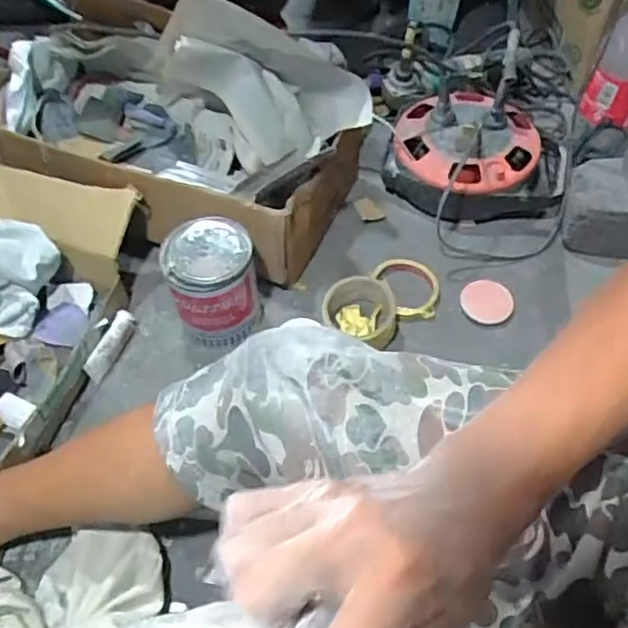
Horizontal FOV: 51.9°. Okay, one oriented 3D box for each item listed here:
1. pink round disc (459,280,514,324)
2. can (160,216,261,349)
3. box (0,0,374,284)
[{"bbox_3d":[0.224,-0.016,0.837,0.065,0.014,0.056,19,71,6],"label":"pink round disc"},{"bbox_3d":[-0.121,-0.033,0.786,0.099,0.141,0.091,0,56,0],"label":"can"},{"bbox_3d":[-0.191,-0.263,0.832,0.494,0.221,0.246,15,57,10],"label":"box"}]

